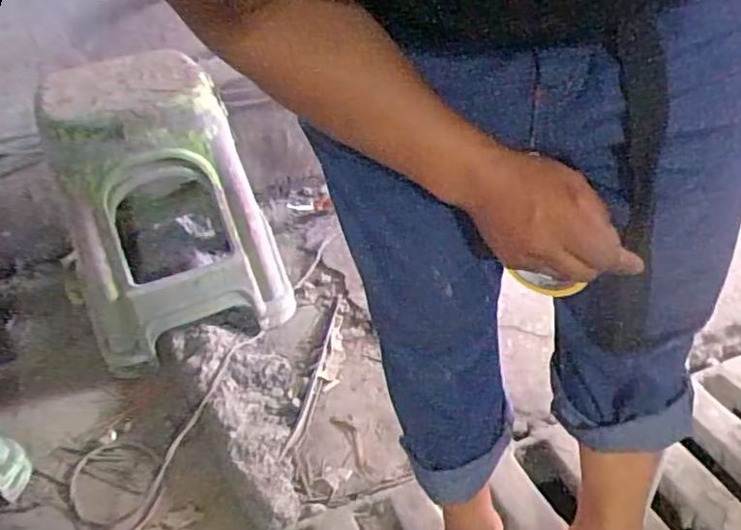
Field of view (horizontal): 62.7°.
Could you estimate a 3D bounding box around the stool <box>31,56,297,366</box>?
[{"bbox_3d":[-0.405,-0.107,1.182,0.361,0.522,0.356,-22,37,-26],"label":"stool"}]

